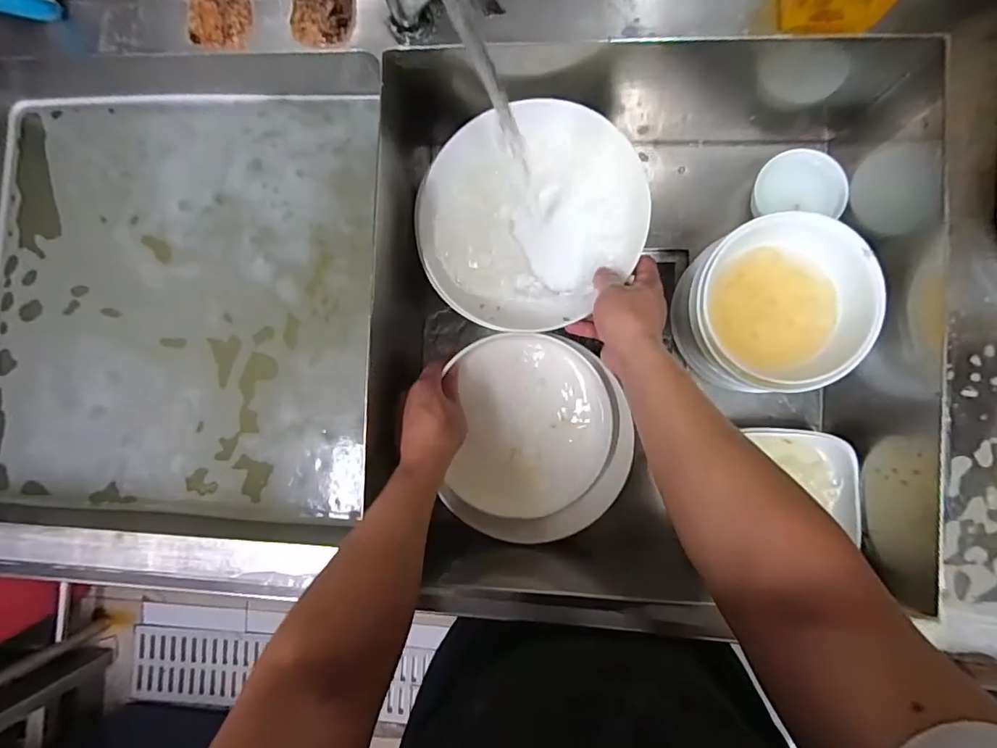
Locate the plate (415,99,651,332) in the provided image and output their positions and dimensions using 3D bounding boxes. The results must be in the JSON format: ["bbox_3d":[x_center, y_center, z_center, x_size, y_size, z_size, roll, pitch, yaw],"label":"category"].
[{"bbox_3d":[0.032,-0.181,0.587,0.250,0.042,0.246,0,88,10],"label":"plate"}]

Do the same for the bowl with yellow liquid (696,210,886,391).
[{"bbox_3d":[0.310,-0.078,0.557,0.174,0.057,0.180,0,88,10],"label":"bowl with yellow liquid"}]

